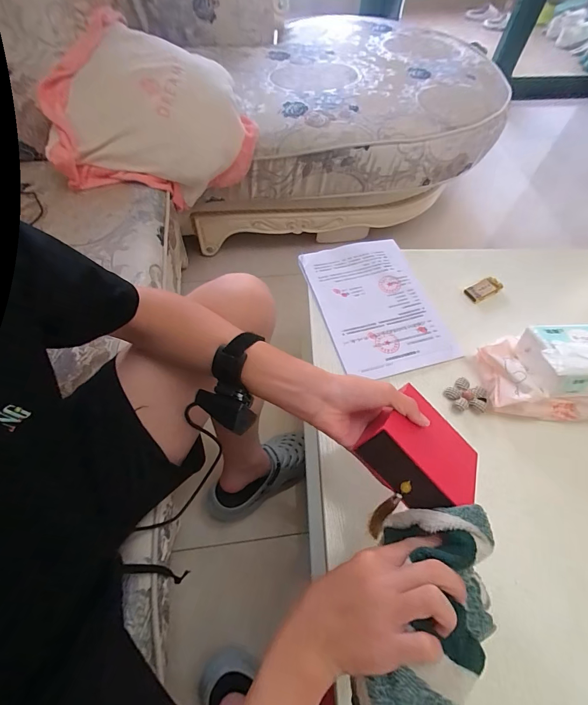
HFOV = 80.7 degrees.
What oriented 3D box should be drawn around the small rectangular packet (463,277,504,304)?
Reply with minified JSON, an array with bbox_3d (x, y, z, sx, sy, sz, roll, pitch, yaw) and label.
[{"bbox_3d":[0.368,-0.122,0.669,0.074,0.015,0.035,-22,63,-14],"label":"small rectangular packet"}]

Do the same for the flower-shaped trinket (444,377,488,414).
[{"bbox_3d":[0.277,0.069,0.549,0.061,0.010,0.059,1,60,-2],"label":"flower-shaped trinket"}]

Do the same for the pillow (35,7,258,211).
[{"bbox_3d":[-0.319,-0.561,0.811,0.456,0.140,0.391,3,95,-14],"label":"pillow"}]

